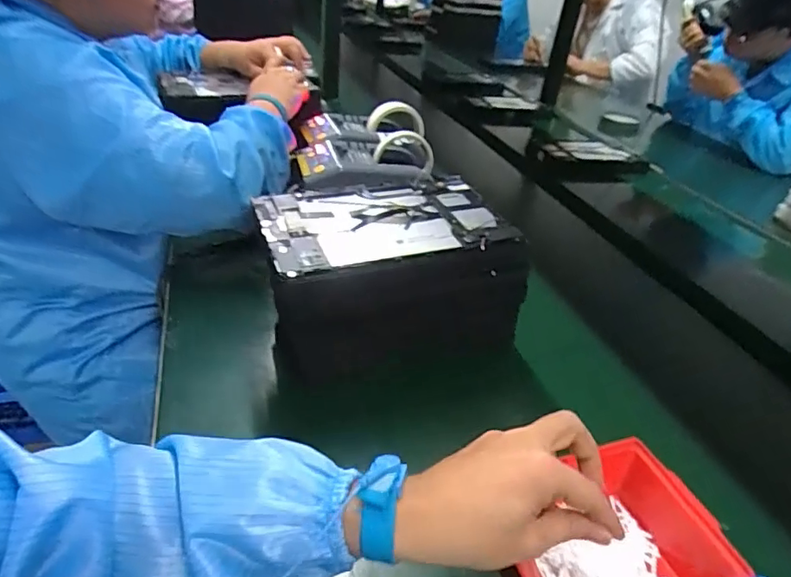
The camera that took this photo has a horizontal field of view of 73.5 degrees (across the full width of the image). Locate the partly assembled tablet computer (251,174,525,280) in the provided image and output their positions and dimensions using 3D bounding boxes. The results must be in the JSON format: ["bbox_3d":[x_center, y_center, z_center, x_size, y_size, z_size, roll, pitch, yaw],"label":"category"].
[{"bbox_3d":[-0.011,-0.068,0.538,0.240,0.012,0.143,-9,42,-17],"label":"partly assembled tablet computer"}]

